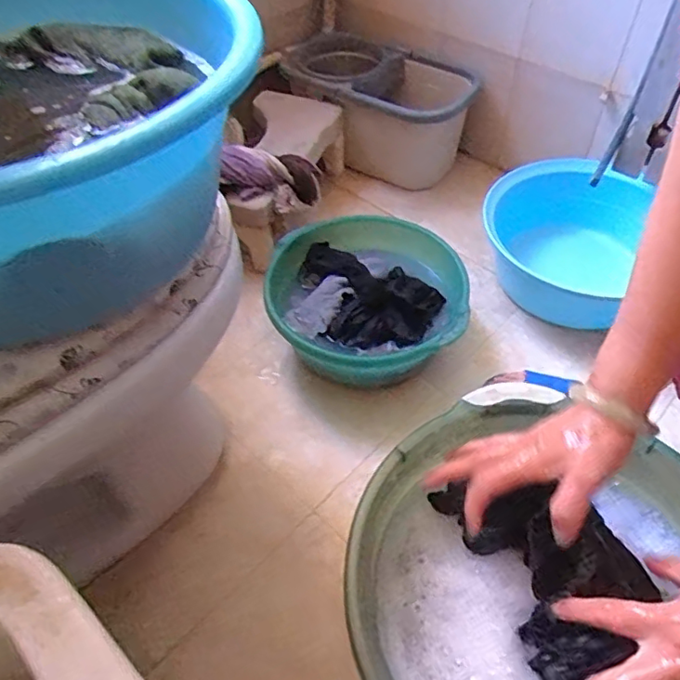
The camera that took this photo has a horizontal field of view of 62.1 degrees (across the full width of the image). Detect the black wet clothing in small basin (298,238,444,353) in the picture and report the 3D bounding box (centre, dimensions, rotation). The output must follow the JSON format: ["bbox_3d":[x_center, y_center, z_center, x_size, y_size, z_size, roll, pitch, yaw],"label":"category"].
[{"bbox_3d":[0.024,-0.081,0.947,0.260,0.061,0.162,30,57,24],"label":"black wet clothing in small basin"}]

